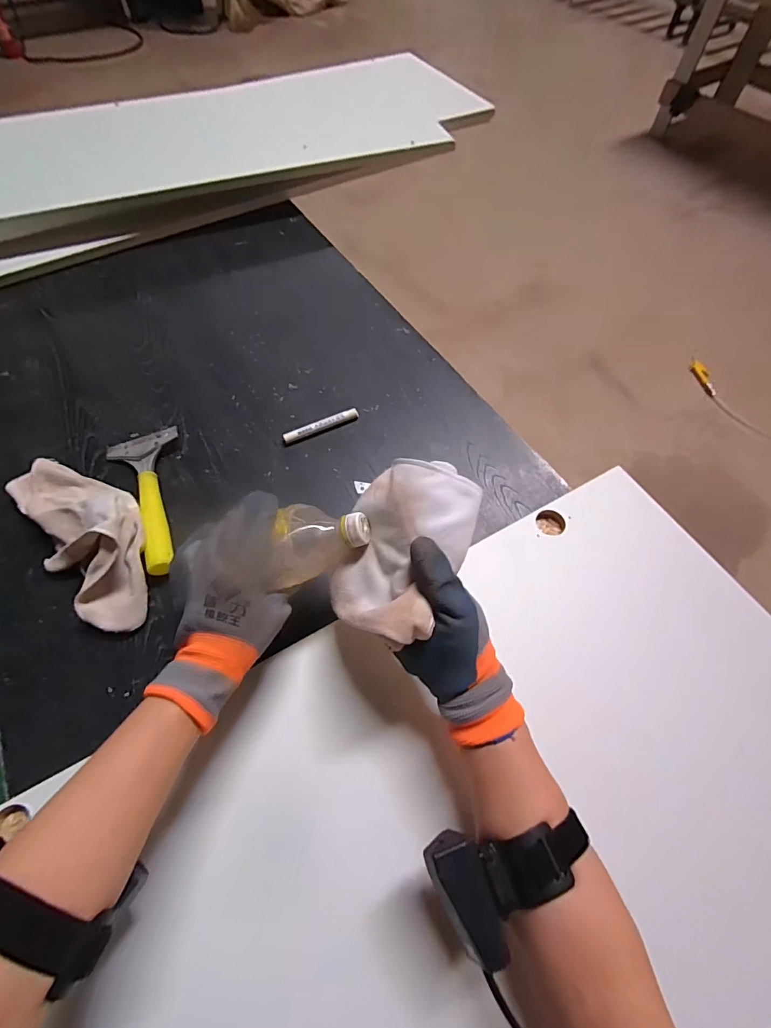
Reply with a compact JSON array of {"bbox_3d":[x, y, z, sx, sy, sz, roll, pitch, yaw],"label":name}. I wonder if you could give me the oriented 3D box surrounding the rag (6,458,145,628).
[{"bbox_3d":[-0.347,0.015,0.477,0.112,0.074,0.260,-36,67,-19],"label":"rag"}]

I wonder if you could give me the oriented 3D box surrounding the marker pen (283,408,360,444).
[{"bbox_3d":[-0.088,-0.122,0.587,0.110,0.014,0.013,-23,63,-13],"label":"marker pen"}]

